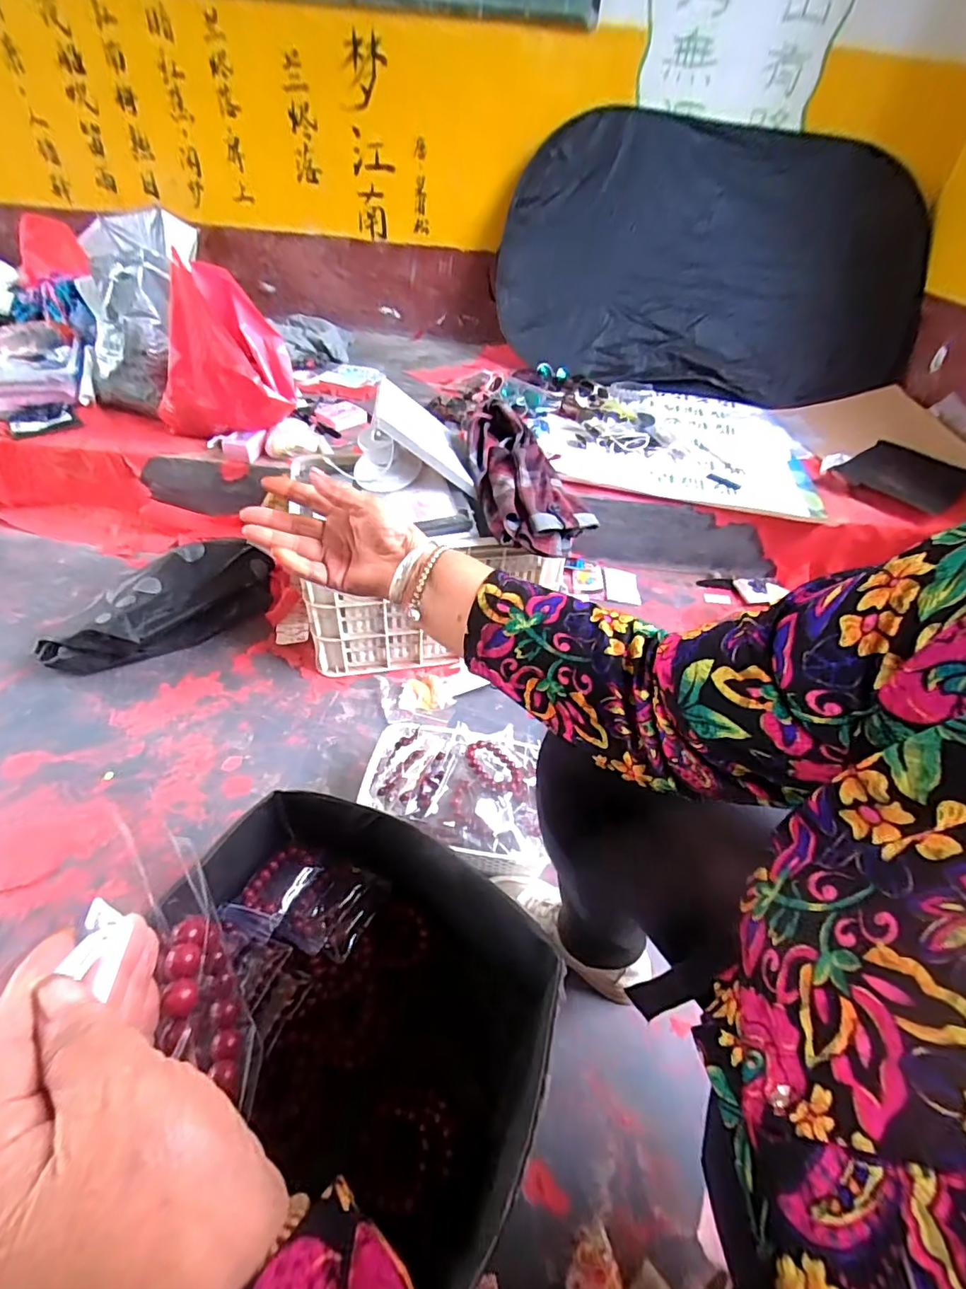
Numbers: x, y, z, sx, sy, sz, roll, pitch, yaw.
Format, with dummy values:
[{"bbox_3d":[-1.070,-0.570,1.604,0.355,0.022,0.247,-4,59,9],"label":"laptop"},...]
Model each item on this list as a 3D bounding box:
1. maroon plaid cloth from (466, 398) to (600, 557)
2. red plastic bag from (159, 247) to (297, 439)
[{"bbox_3d":[0.072,-0.311,0.954,0.177,0.069,0.343,-8,60,-14],"label":"maroon plaid cloth"},{"bbox_3d":[-0.633,-0.670,1.242,0.329,0.342,0.190,-10,46,-15],"label":"red plastic bag"}]

